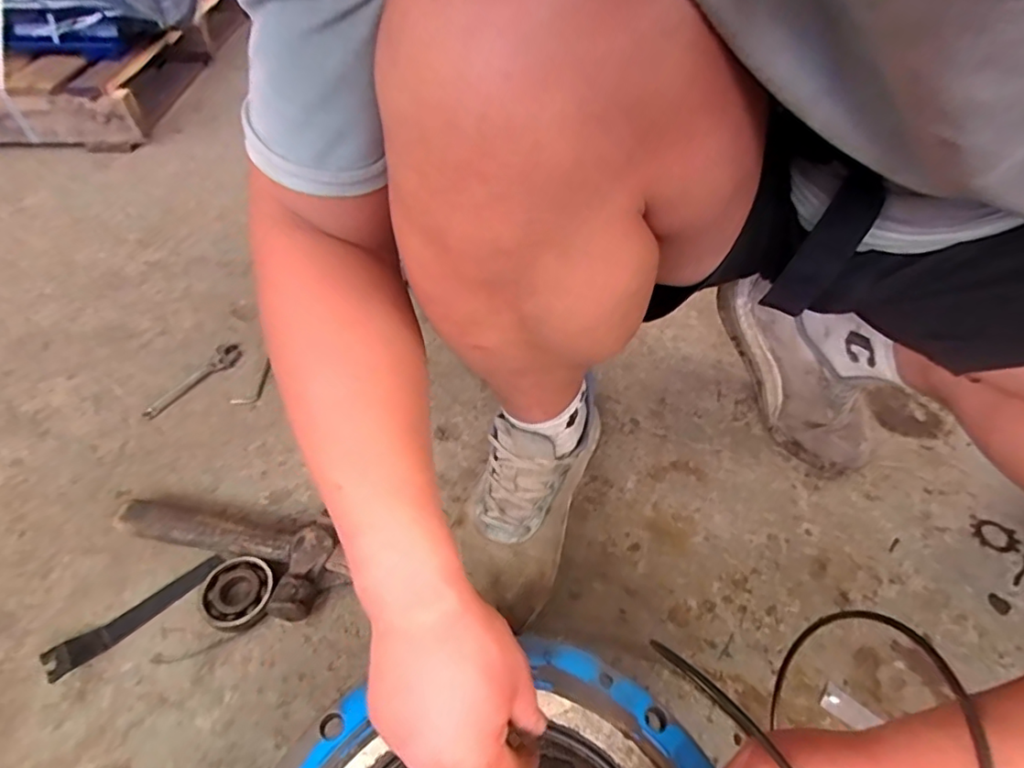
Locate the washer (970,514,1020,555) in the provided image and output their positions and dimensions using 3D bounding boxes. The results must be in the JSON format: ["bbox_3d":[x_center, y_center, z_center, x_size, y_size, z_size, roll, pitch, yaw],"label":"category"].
[{"bbox_3d":[0.577,0.179,0.655,0.052,0.004,0.046,21,52,14],"label":"washer"}]

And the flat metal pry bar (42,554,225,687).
[{"bbox_3d":[-0.380,0.232,0.561,0.164,0.016,0.028,-34,57,-27],"label":"flat metal pry bar"}]

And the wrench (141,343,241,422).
[{"bbox_3d":[-0.450,-0.005,0.780,0.041,0.013,0.152,22,51,18],"label":"wrench"}]

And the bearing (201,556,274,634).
[{"bbox_3d":[-0.283,0.217,0.567,0.068,0.022,0.075,-34,57,-27],"label":"bearing"}]

